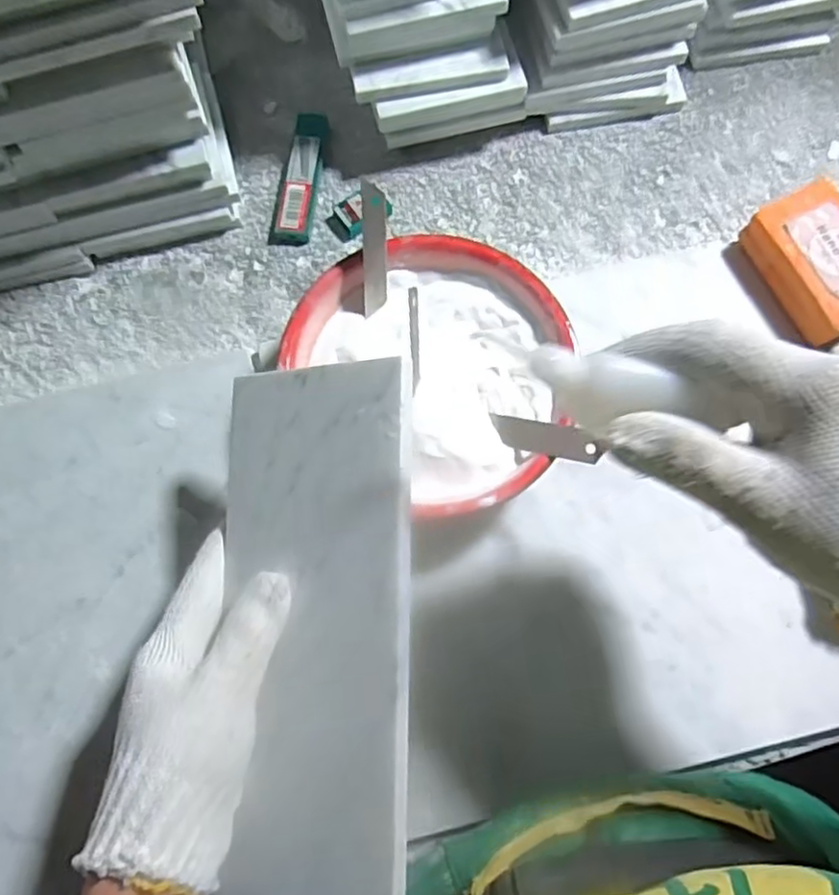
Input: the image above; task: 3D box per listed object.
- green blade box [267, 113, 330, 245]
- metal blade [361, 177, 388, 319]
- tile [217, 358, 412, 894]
[{"bbox_3d":[-0.083,-0.191,0.481,0.026,0.013,0.102,9,76,4],"label":"green blade box"},{"bbox_3d":[-0.025,-0.114,0.392,0.016,0.075,0.005,-18,37,-25],"label":"metal blade"},{"bbox_3d":[-0.050,0.109,0.313,0.099,0.008,0.293,-4,81,28],"label":"tile"}]

